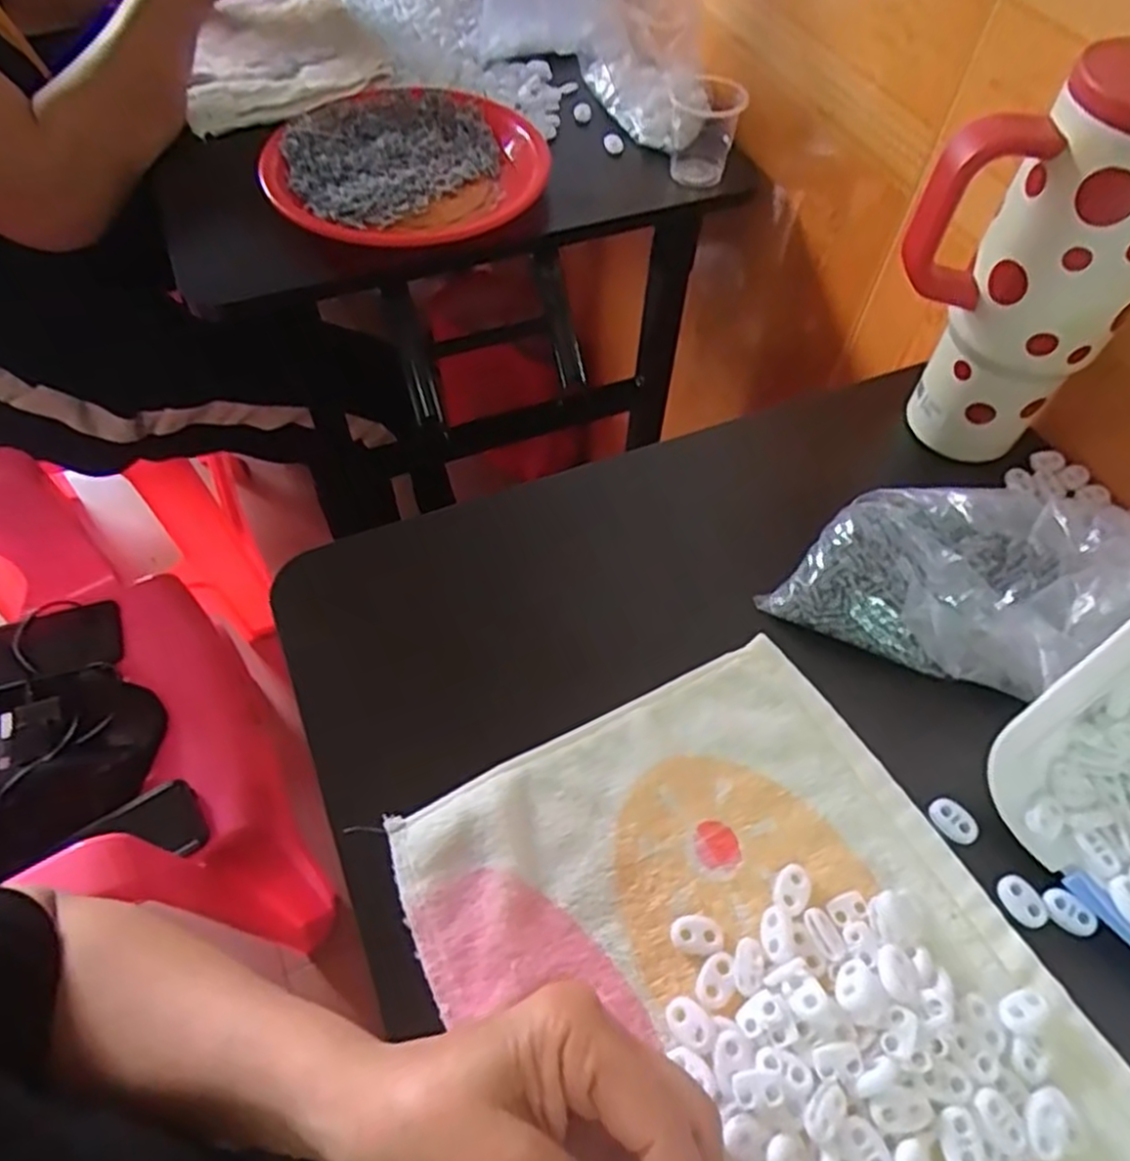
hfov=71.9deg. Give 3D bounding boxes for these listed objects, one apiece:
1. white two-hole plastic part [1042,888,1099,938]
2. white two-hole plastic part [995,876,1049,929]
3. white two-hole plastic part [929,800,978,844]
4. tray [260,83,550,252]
[{"bbox_3d":[0.226,0.149,0.348,0.013,0.006,0.022,-36,64,-22],"label":"white two-hole plastic part"},{"bbox_3d":[0.206,0.145,0.351,0.017,0.004,0.022,-20,59,-14],"label":"white two-hole plastic part"},{"bbox_3d":[0.185,0.115,0.371,0.014,0.006,0.023,-35,64,-22],"label":"white two-hole plastic part"},{"bbox_3d":[-0.141,-0.361,0.676,0.231,0.030,0.248,-21,60,-15],"label":"tray"}]

